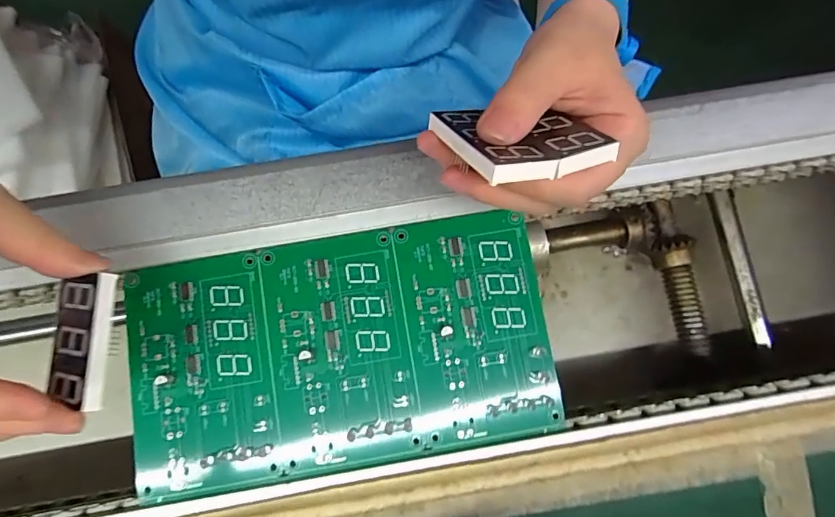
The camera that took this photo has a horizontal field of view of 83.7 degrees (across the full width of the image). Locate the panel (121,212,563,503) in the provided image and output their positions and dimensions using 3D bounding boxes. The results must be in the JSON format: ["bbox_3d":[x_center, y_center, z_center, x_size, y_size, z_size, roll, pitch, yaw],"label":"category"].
[{"bbox_3d":[-0.044,0.050,0.257,0.225,0.008,0.119,-9,83,-1],"label":"panel"}]

